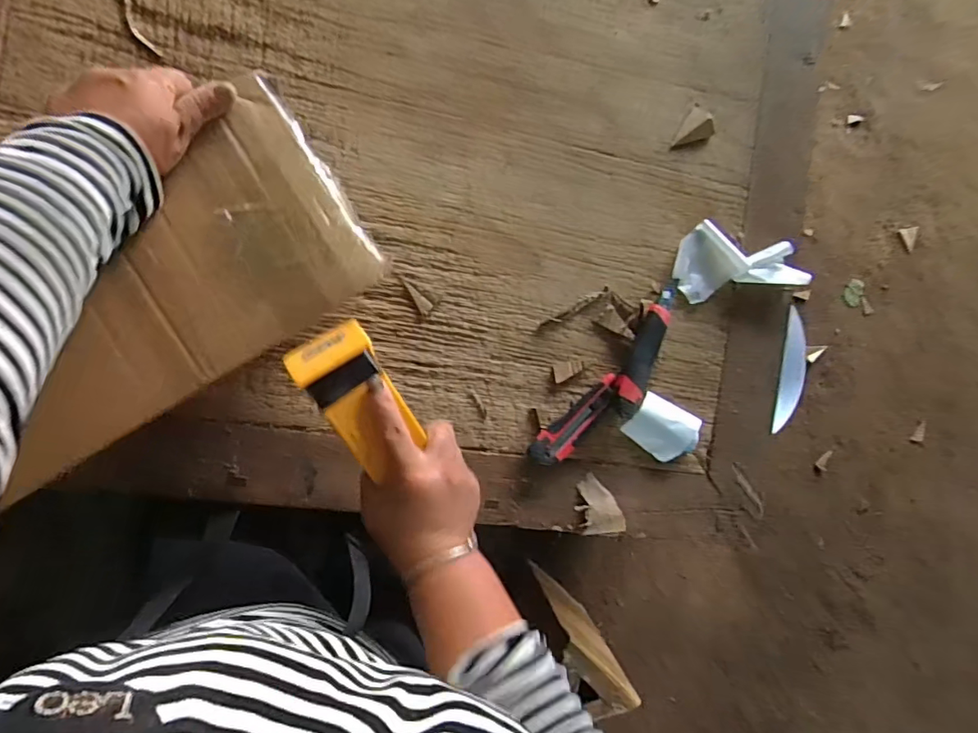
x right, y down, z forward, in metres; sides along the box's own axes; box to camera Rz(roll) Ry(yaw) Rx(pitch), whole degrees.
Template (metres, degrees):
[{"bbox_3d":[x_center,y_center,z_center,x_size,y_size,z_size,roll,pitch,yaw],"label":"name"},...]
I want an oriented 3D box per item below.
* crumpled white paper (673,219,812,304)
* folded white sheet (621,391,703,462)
[{"bbox_3d":[0.313,-0.137,0.660,0.160,0.026,0.091,-11,95,-8],"label":"crumpled white paper"},{"bbox_3d":[0.219,0.080,0.657,0.092,0.023,0.067,34,88,-9],"label":"folded white sheet"}]

